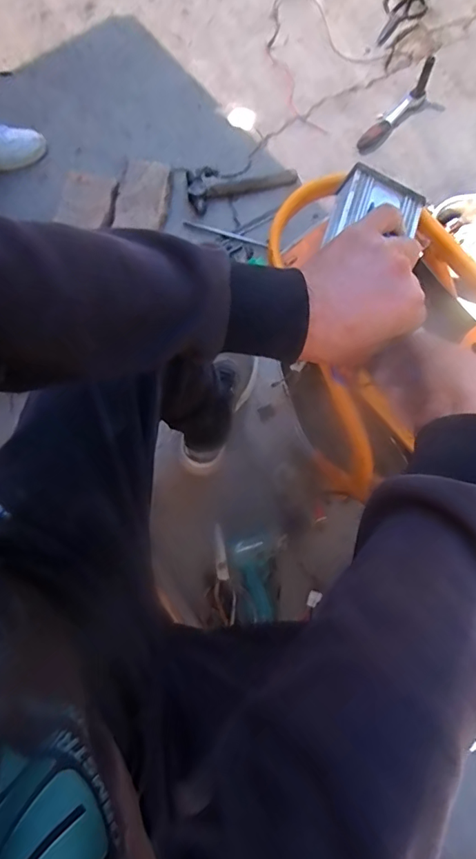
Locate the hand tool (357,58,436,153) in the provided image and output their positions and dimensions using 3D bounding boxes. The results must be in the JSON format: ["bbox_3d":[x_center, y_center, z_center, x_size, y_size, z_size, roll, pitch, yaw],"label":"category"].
[{"bbox_3d":[0.375,-0.763,1.138,0.047,0.081,0.249,40,78,12],"label":"hand tool"}]

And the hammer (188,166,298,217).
[{"bbox_3d":[-0.001,-0.591,1.119,0.255,0.030,0.119,-24,74,-6],"label":"hammer"}]

